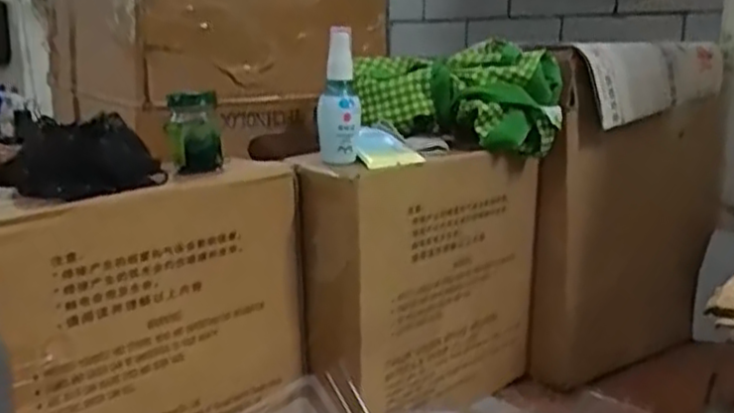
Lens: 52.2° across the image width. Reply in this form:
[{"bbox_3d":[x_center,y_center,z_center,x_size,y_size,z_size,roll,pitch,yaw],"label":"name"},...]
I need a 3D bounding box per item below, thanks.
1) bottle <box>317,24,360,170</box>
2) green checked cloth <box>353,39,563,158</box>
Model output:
[{"bbox_3d":[-0.025,-0.101,0.672,0.037,0.112,0.031,-1,13,-5],"label":"bottle"},{"bbox_3d":[0.094,-0.113,0.784,0.207,0.095,0.098,2,13,7],"label":"green checked cloth"}]

